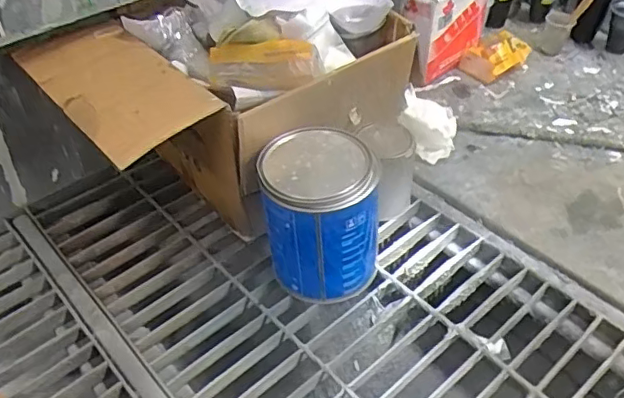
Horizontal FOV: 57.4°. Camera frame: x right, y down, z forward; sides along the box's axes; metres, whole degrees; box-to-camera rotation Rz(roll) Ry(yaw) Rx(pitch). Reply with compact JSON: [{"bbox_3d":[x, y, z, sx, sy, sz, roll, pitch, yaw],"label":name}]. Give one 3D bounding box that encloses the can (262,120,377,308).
[{"bbox_3d":[0.010,0.034,0.819,0.155,0.224,0.141,-3,44,-3],"label":"can"}]

